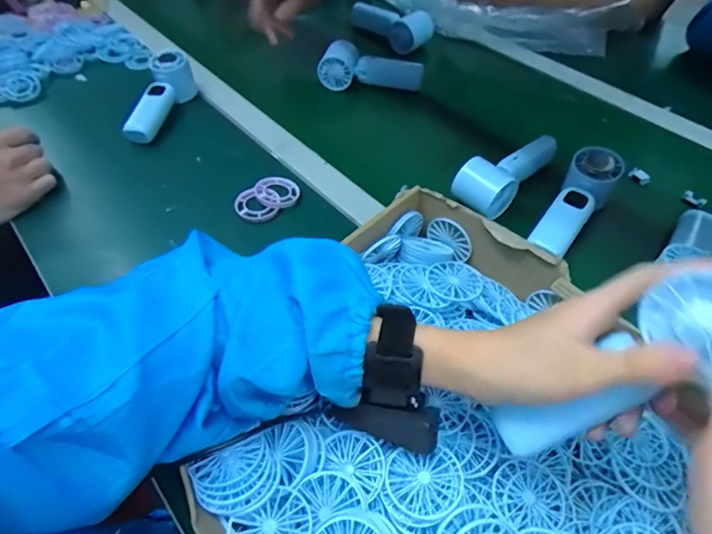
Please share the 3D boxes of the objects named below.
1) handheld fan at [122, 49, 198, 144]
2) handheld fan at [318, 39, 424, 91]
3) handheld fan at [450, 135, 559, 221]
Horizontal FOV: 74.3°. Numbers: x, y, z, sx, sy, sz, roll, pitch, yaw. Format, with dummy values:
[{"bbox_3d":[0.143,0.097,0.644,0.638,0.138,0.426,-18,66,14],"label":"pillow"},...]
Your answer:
[{"bbox_3d":[-0.275,-0.229,0.646,0.040,0.078,0.143,15,65,12],"label":"handheld fan"},{"bbox_3d":[0.021,-0.317,0.744,0.161,0.053,0.059,-5,51,-3],"label":"handheld fan"},{"bbox_3d":[0.186,-0.116,0.556,0.163,0.048,0.051,-33,58,-24],"label":"handheld fan"}]

